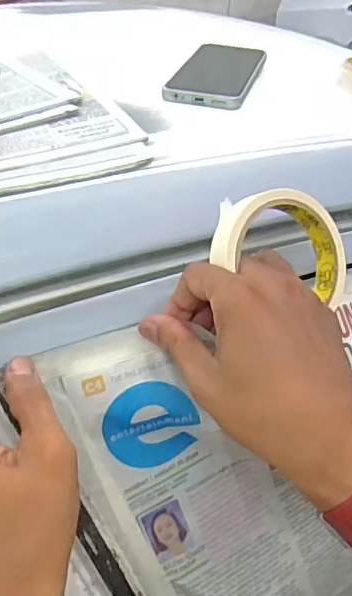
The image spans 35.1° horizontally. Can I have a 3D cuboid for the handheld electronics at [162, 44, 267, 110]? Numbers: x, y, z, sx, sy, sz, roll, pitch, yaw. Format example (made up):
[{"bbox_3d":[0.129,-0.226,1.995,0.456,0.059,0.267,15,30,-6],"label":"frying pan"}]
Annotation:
[{"bbox_3d":[0.043,-0.232,0.577,0.076,0.019,0.161,6,39,17],"label":"handheld electronics"}]

